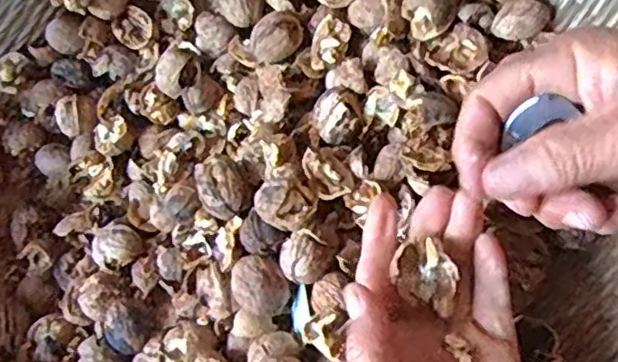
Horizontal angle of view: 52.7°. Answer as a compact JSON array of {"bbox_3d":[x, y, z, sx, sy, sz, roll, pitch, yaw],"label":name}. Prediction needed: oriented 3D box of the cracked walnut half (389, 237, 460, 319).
[{"bbox_3d":[0.052,0.042,0.276,0.023,0.011,0.032,-35,77,-8],"label":"cracked walnut half"}]

